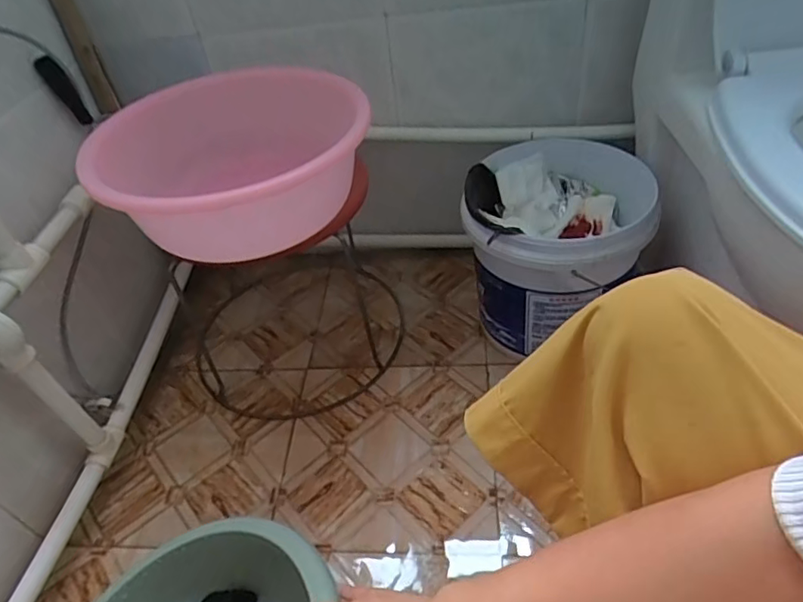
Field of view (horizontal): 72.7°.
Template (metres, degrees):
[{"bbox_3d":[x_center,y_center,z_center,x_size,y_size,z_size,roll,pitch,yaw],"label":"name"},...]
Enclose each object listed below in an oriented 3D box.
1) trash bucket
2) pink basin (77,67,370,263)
[{"bbox_3d":[0.226,-0.075,0.823,0.248,0.235,0.255,9,45,19],"label":"trash bucket"},{"bbox_3d":[-0.191,-0.173,0.679,0.277,0.125,0.302,-5,42,4],"label":"pink basin"}]

